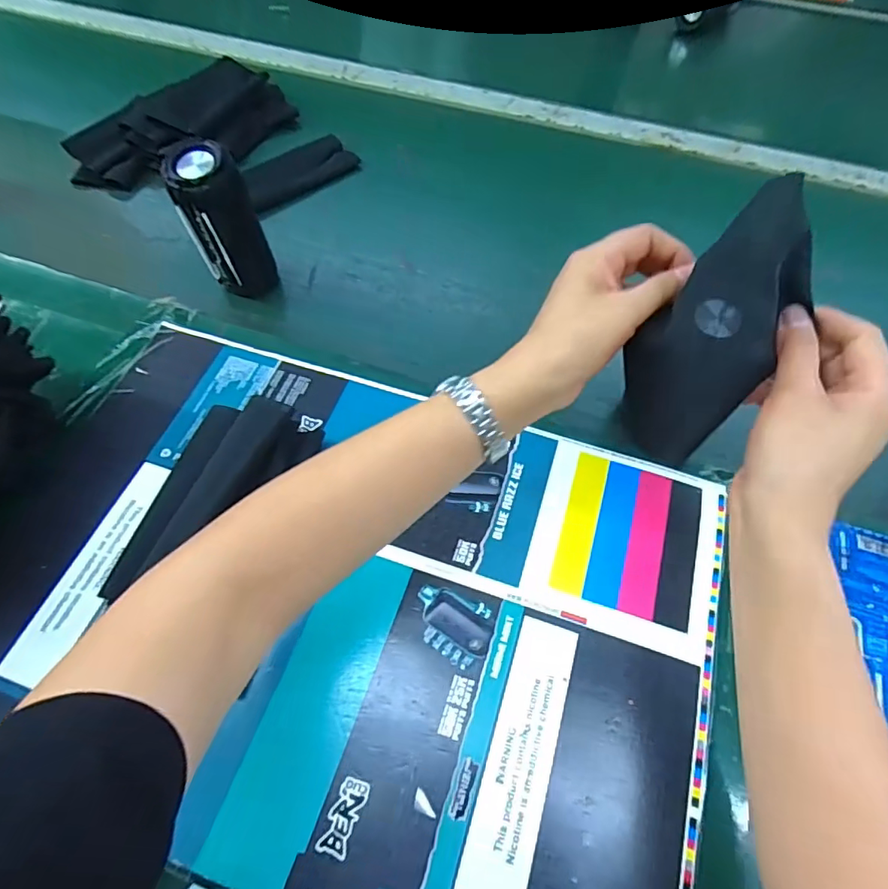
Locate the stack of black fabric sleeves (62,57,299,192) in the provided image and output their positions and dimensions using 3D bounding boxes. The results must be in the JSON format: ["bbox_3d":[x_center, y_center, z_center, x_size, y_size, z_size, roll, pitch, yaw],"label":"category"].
[{"bbox_3d":[-0.342,-0.414,0.694,0.282,0.065,0.131,-39,69,-21],"label":"stack of black fabric sleeves"}]

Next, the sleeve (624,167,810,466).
[{"bbox_3d":[0.160,-0.068,0.313,0.071,0.157,0.028,30,20,17],"label":"sleeve"}]

